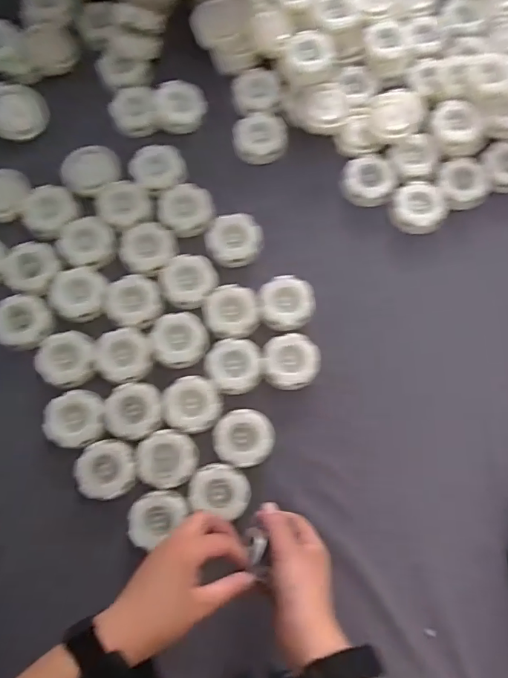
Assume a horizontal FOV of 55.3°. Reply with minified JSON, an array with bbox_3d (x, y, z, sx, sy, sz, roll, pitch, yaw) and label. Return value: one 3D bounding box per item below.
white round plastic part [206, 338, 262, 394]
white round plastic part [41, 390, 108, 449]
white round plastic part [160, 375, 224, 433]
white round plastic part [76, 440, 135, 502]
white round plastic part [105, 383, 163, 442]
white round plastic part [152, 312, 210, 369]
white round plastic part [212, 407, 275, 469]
[{"bbox_3d":[-0.023,0.032,0.594,0.066,0.012,0.067,0,77,0],"label":"white round plastic part"},{"bbox_3d":[-0.225,0.099,0.605,0.080,0.023,0.069,2,77,1],"label":"white round plastic part"},{"bbox_3d":[-0.075,0.080,0.594,0.070,0.017,0.066,0,77,0],"label":"white round plastic part"},{"bbox_3d":[-0.174,0.153,0.570,0.066,0.018,0.066,0,77,0],"label":"white round plastic part"},{"bbox_3d":[-0.149,0.088,0.596,0.070,0.027,0.066,0,77,0],"label":"white round plastic part"},{"bbox_3d":[-0.096,0.001,0.628,0.070,0.023,0.067,0,77,0],"label":"white round plastic part"},{"bbox_3d":[-0.011,0.116,0.573,0.070,0.019,0.065,0,77,0],"label":"white round plastic part"}]

